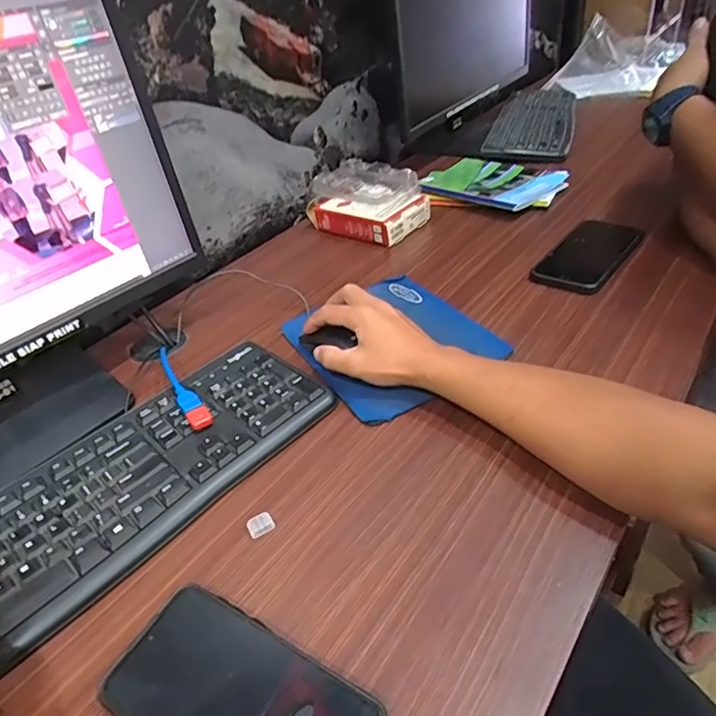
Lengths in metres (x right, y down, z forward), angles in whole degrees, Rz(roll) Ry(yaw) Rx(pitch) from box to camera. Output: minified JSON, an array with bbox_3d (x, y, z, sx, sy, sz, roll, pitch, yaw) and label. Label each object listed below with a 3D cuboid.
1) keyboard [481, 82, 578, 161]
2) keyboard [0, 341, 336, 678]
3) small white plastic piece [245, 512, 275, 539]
[{"bbox_3d":[0.359,-0.497,1.051,0.153,0.017,0.454,6,41,19],"label":"keyboard"},{"bbox_3d":[-0.218,0.121,0.415,0.428,0.017,0.164,-33,45,-28],"label":"keyboard"},{"bbox_3d":[-0.074,0.126,0.393,0.019,0.005,0.016,-27,43,-22],"label":"small white plastic piece"}]

